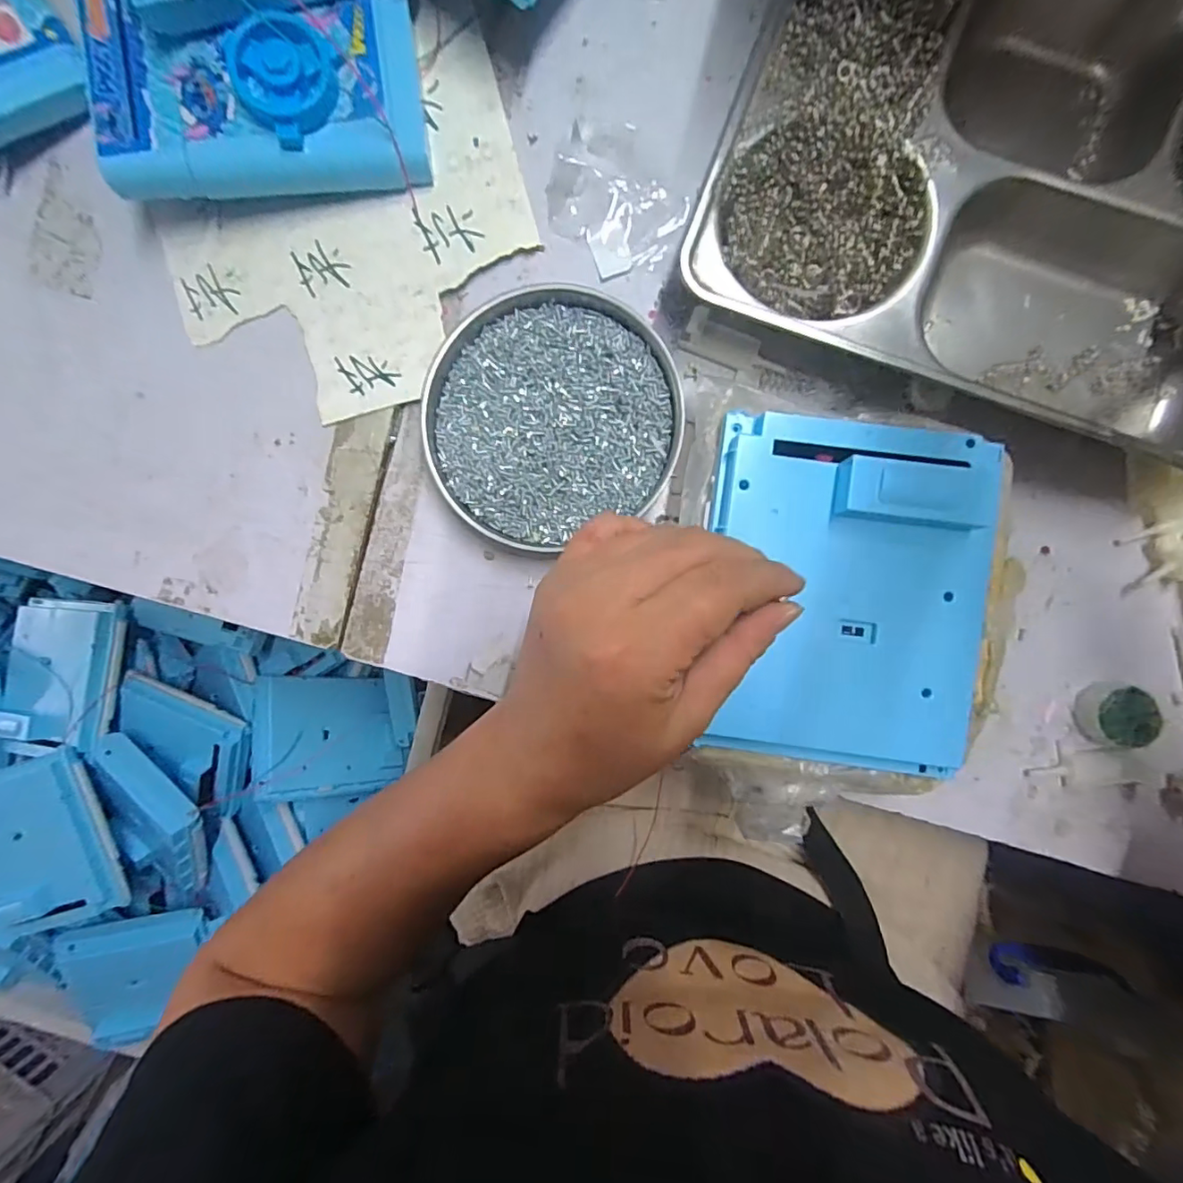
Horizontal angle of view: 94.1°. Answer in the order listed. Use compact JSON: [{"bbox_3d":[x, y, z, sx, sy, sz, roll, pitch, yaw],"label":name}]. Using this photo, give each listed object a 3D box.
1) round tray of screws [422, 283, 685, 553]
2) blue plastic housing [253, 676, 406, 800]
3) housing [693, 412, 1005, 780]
[{"bbox_3d":[-0.023,-0.097,0.302,0.133,0.019,0.131,0,94,4],"label":"round tray of screws"},{"bbox_3d":[-0.286,0.159,0.611,0.024,0.147,0.125,-24,64,41],"label":"blue plastic housing"},{"bbox_3d":[0.117,0.001,0.250,0.124,0.020,0.157,6,94,4],"label":"housing"}]

